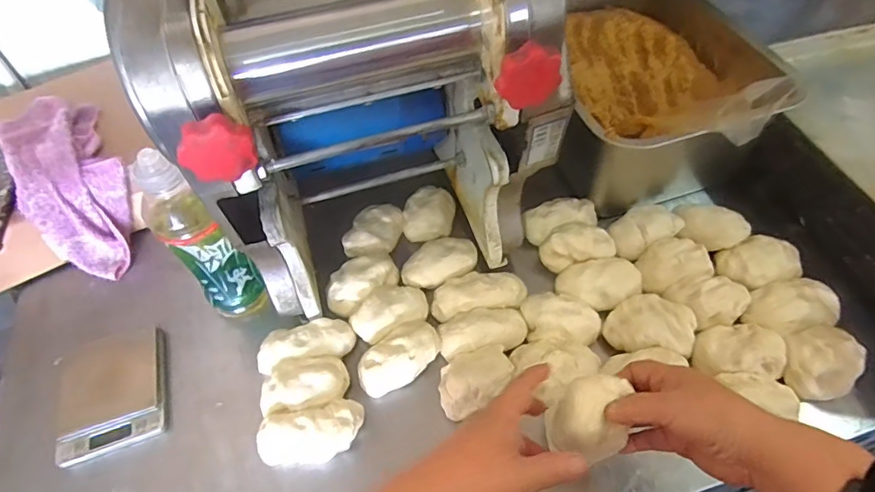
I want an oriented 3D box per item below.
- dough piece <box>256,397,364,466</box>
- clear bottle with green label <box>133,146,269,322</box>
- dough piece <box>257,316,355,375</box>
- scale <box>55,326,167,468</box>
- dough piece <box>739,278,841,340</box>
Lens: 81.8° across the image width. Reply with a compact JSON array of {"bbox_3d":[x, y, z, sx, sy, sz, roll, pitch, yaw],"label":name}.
[{"bbox_3d":[-0.122,0.185,0.492,0.101,0.043,0.050,-15,55,-8],"label":"dough piece"},{"bbox_3d":[-0.241,0.005,0.528,0.054,0.233,0.057,37,63,26],"label":"clear bottle with green label"},{"bbox_3d":[-0.143,0.112,0.555,0.104,0.045,0.043,-11,54,-5],"label":"dough piece"},{"bbox_3d":[-0.351,0.152,0.545,0.106,0.015,0.139,-21,55,-12],"label":"scale"},{"bbox_3d":[0.383,0.064,0.545,0.090,0.033,0.058,-14,54,-8],"label":"dough piece"}]

